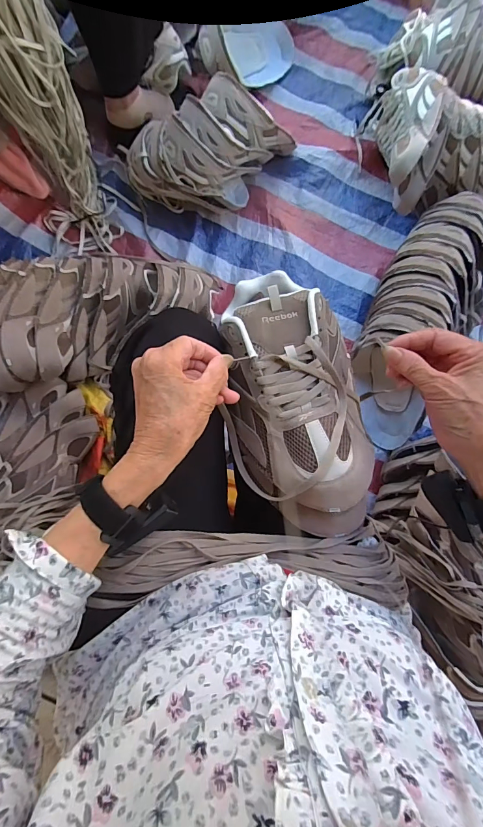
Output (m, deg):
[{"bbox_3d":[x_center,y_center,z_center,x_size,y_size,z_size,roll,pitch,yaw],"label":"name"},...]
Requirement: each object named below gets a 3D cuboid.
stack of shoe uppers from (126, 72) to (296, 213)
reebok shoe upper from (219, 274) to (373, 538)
[{"bbox_3d":[-0.054,-0.554,0.780,0.354,0.175,0.181,-25,86,-4],"label":"stack of shoe uppers"},{"bbox_3d":[0.055,-0.015,0.384,0.133,0.076,0.285,-12,82,-3],"label":"reebok shoe upper"}]

